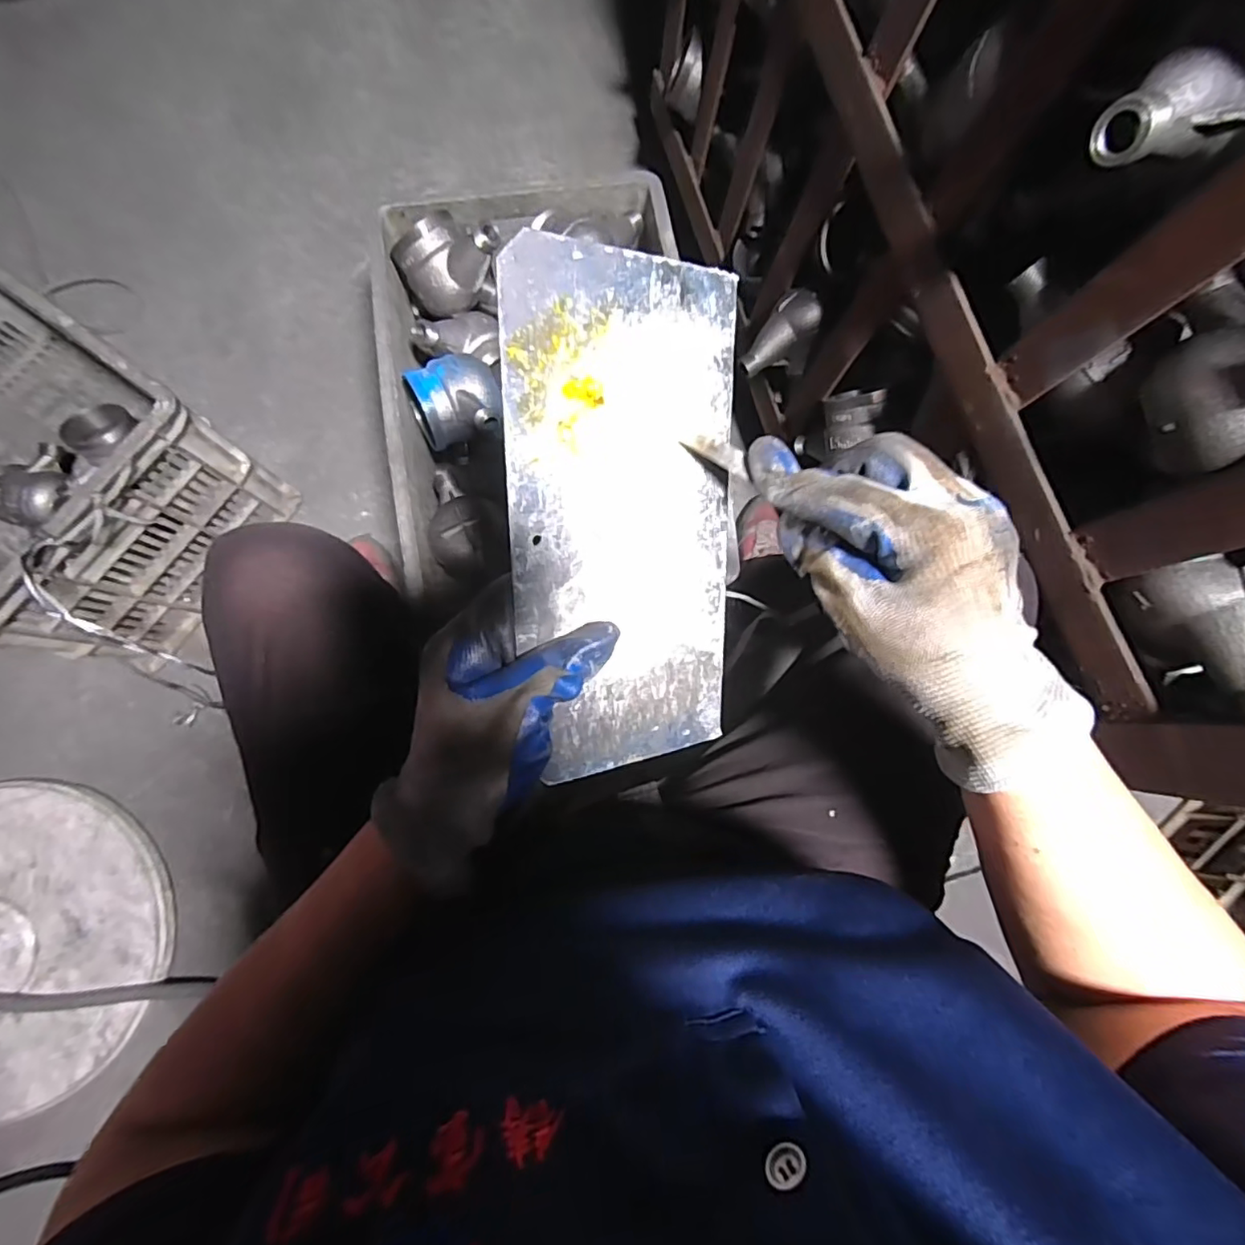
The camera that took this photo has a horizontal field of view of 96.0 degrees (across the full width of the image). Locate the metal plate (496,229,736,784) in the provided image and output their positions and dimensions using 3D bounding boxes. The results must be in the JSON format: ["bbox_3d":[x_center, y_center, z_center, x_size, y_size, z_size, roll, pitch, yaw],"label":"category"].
[{"bbox_3d":[0.004,-0.042,0.267,0.116,0.004,0.233,-9,106,-29],"label":"metal plate"}]

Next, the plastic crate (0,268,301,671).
[{"bbox_3d":[-0.712,-0.202,0.657,0.460,0.258,0.314,37,80,2],"label":"plastic crate"}]

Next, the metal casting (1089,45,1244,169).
[{"bbox_3d":[0.250,-0.232,0.253,0.067,0.034,0.041,-11,82,6],"label":"metal casting"}]

